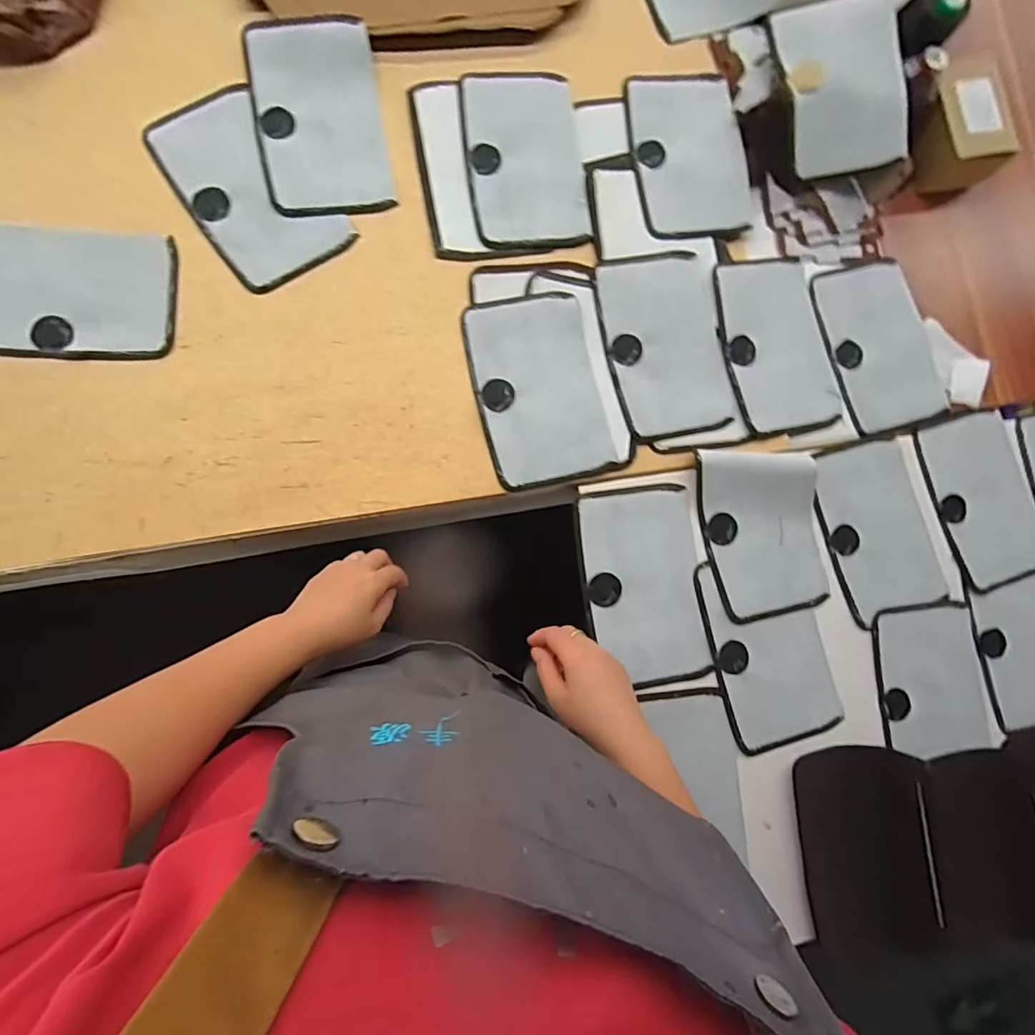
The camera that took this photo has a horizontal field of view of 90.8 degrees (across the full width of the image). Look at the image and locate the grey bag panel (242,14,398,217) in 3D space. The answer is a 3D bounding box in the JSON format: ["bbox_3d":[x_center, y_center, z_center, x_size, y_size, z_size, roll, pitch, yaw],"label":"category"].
[{"bbox_3d":[-0.224,-0.451,0.577,0.135,0.016,0.214,-10,94,-11],"label":"grey bag panel"}]

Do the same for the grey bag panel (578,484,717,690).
[{"bbox_3d":[0.145,0.077,0.585,0.130,0.009,0.221,-6,86,-8],"label":"grey bag panel"}]

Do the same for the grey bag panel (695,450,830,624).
[{"bbox_3d":[0.292,0.017,0.602,0.144,0.017,0.195,-8,86,-8],"label":"grey bag panel"}]

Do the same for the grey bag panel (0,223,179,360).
[{"bbox_3d":[-0.477,-0.233,0.527,0.222,0.008,0.136,0,85,-8],"label":"grey bag panel"}]

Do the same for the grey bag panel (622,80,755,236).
[{"bbox_3d":[0.214,-0.454,0.636,0.139,0.012,0.212,-7,86,-8],"label":"grey bag panel"}]

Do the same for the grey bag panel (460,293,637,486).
[{"bbox_3d":[0.035,-0.152,0.592,0.161,0.009,0.217,-14,87,-9],"label":"grey bag panel"}]

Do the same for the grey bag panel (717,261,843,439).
[{"bbox_3d":[0.325,-0.215,0.635,0.141,0.016,0.219,-12,87,-9],"label":"grey bag panel"}]

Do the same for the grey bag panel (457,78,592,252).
[{"bbox_3d":[0.010,-0.433,0.618,0.139,0.007,0.218,-7,86,-8],"label":"grey bag panel"}]

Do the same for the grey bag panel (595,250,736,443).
[{"bbox_3d":[0.178,-0.209,0.614,0.141,0.009,0.219,-11,87,-8],"label":"grey bag panel"}]

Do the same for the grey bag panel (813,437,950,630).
[{"bbox_3d":[0.445,0.012,0.630,0.142,0.016,0.210,-16,87,-9],"label":"grey bag panel"}]

